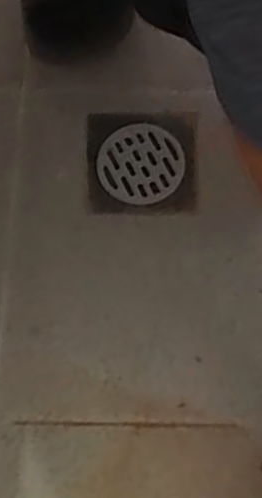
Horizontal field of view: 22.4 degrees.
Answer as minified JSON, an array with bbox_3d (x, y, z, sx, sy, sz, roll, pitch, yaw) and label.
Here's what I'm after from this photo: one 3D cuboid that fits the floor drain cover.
[{"bbox_3d":[0.010,-0.077,0.596,0.095,0.008,0.099,-1,72,1],"label":"floor drain cover"}]

